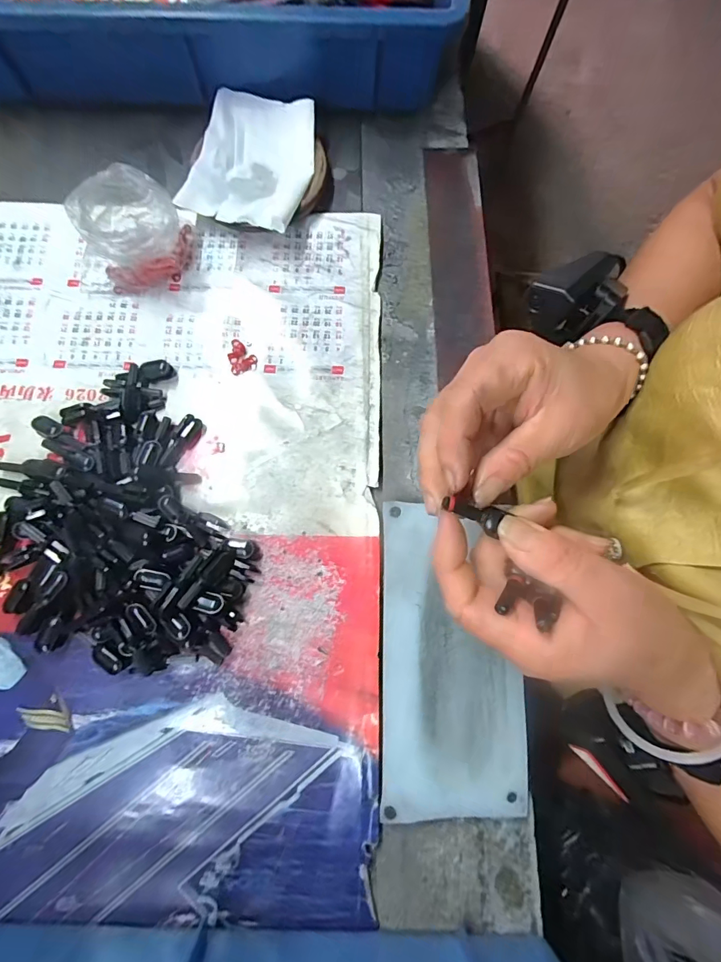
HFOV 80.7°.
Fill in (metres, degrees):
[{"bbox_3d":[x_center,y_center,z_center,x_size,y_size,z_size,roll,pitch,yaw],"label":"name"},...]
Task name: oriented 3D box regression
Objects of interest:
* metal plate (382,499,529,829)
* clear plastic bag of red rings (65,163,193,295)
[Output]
[{"bbox_3d":[0.061,0.114,0.286,0.093,0.010,0.193,2,78,-1],"label":"metal plate"},{"bbox_3d":[-0.179,-0.190,0.325,0.082,0.049,0.074,6,78,0],"label":"clear plastic bag of red rings"}]

